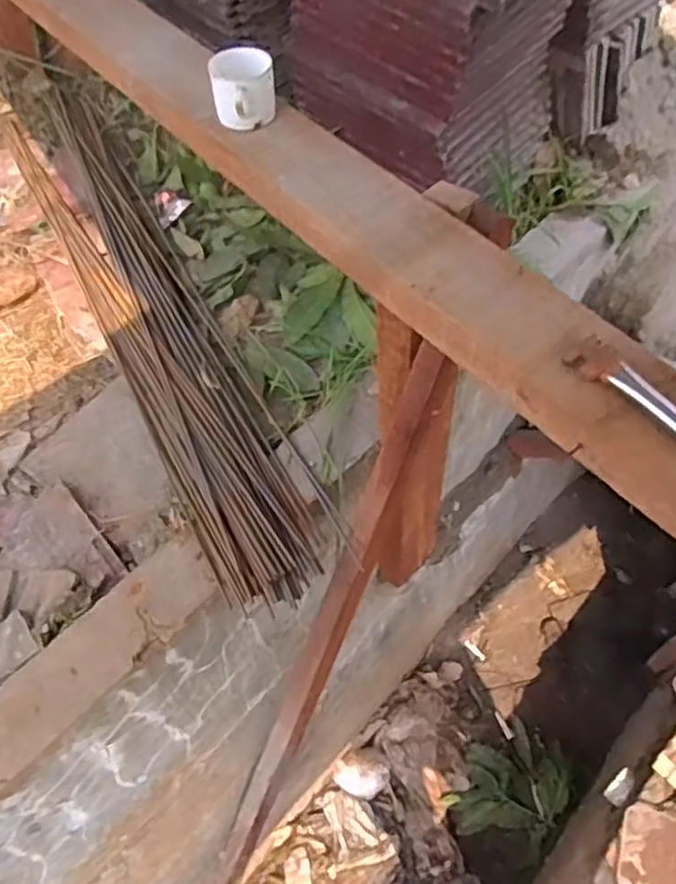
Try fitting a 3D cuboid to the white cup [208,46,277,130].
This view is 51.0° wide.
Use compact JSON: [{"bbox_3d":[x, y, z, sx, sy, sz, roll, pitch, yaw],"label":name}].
[{"bbox_3d":[-0.122,-0.463,0.922,0.084,0.073,0.097,-11,55,-3],"label":"white cup"}]

